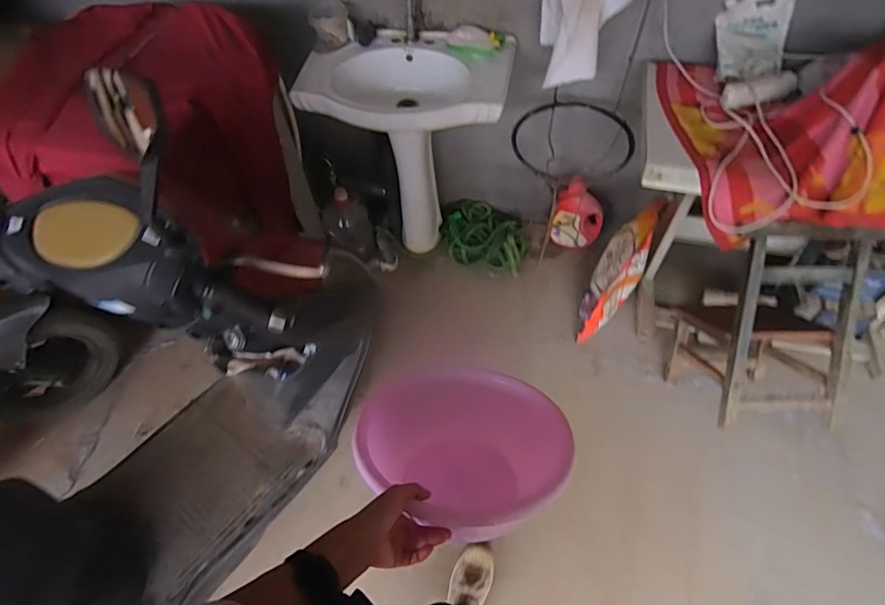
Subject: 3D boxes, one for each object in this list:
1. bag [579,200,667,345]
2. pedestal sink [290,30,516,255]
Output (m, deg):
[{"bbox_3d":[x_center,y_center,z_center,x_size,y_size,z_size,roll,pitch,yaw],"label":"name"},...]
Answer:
[{"bbox_3d":[0.598,-0.103,1.621,0.156,0.521,0.250,31,29,20],"label":"bag"},{"bbox_3d":[-0.089,-0.476,1.634,0.612,0.714,0.387,0,57,2],"label":"pedestal sink"}]

